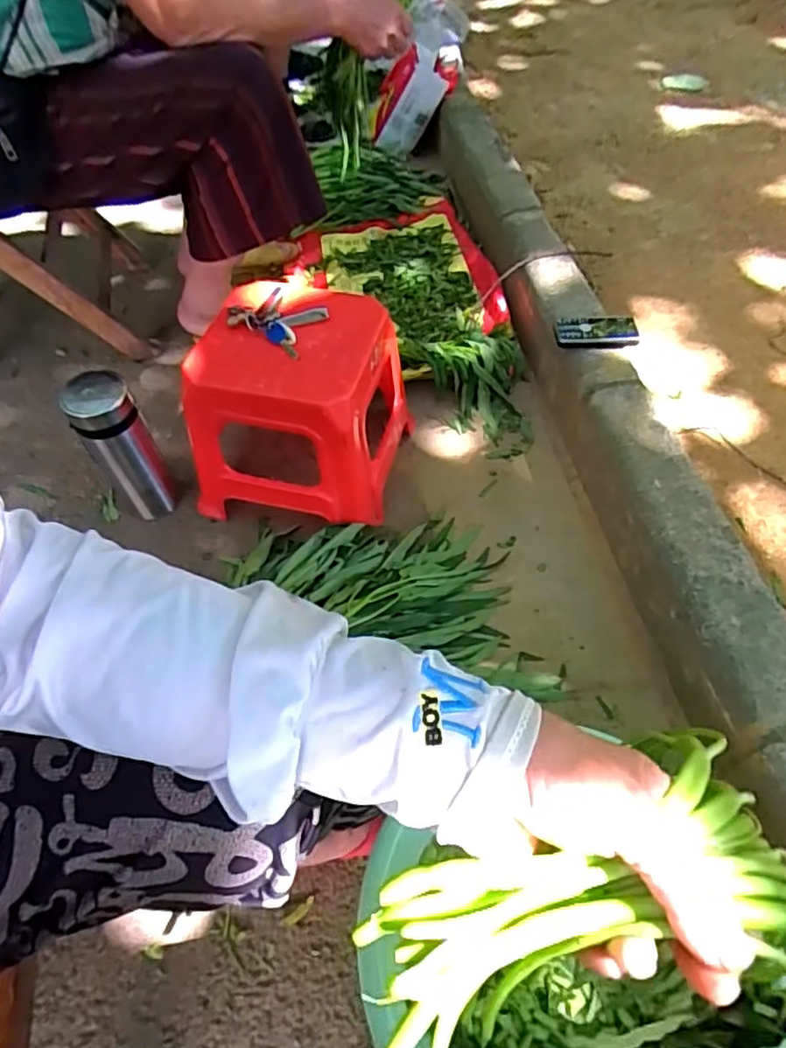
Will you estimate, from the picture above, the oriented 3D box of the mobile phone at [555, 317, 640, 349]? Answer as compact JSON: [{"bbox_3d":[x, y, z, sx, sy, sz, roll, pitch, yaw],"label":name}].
[{"bbox_3d":[0.314,-0.294,0.940,0.121,0.022,0.056,1,54,5],"label":"mobile phone"}]

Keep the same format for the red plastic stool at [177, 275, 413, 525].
[{"bbox_3d":[-0.130,-0.164,0.858,0.249,0.226,0.232,6,54,9],"label":"red plastic stool"}]

